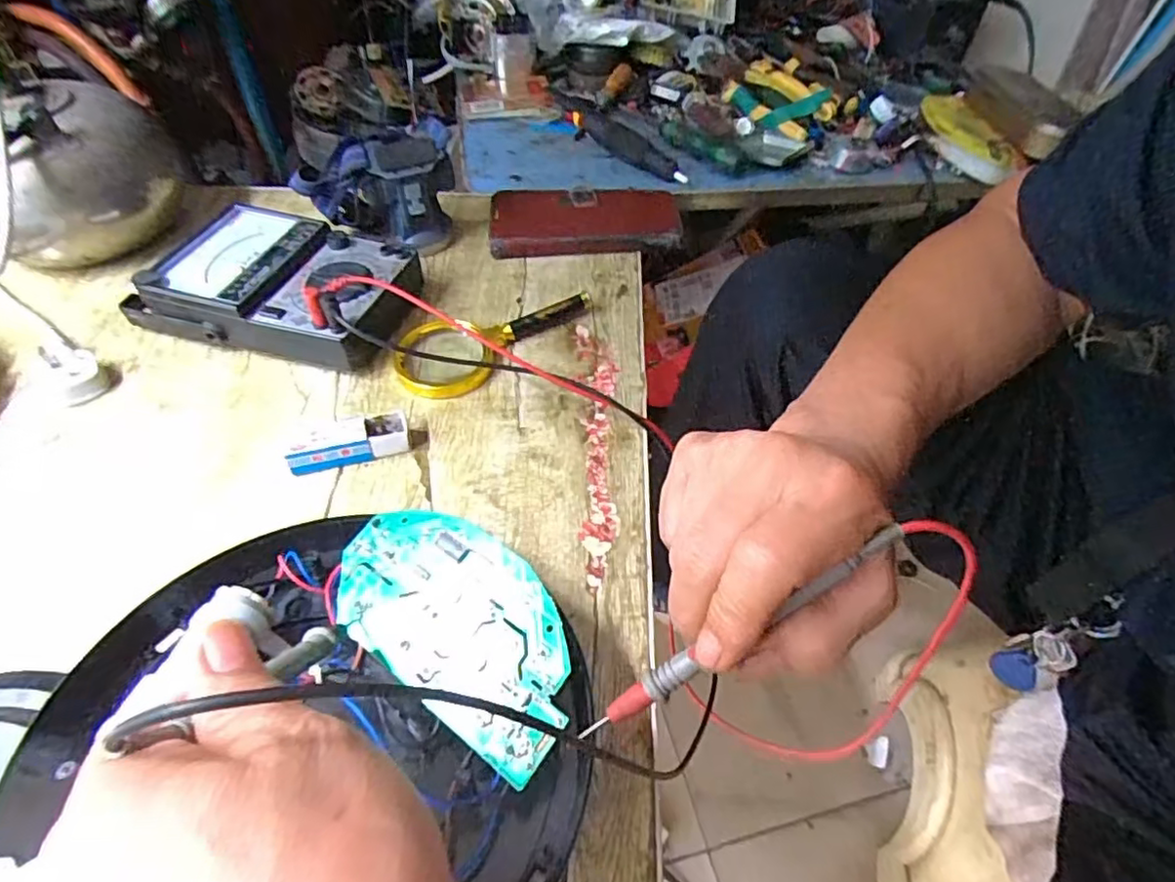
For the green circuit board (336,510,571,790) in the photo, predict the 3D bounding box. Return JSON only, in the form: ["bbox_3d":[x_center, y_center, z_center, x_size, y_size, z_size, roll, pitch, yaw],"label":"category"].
[{"bbox_3d":[-0.060,0.079,0.290,0.139,0.004,0.073,28,69,28],"label":"green circuit board"}]

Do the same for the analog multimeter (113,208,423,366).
[{"bbox_3d":[-0.221,-0.113,0.464,0.193,0.045,0.113,15,51,9],"label":"analog multimeter"}]

